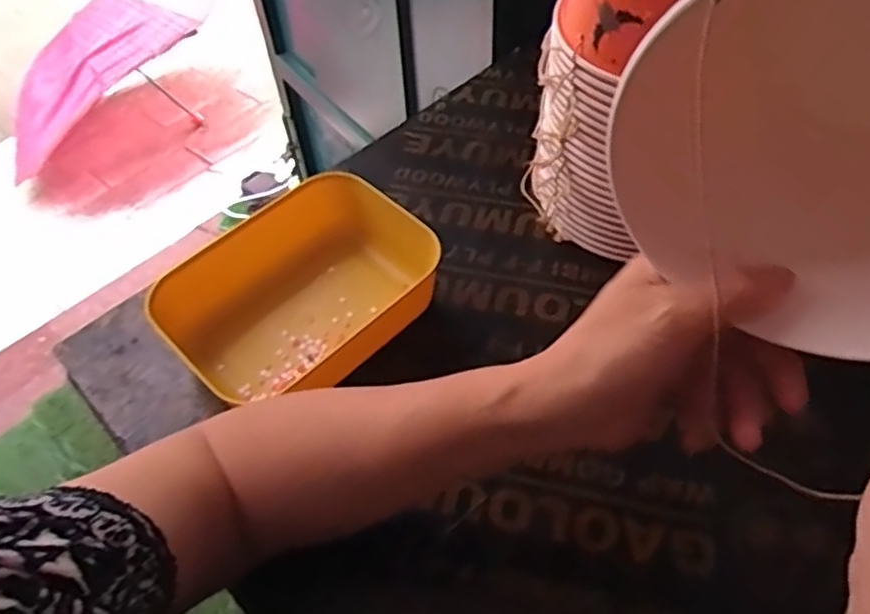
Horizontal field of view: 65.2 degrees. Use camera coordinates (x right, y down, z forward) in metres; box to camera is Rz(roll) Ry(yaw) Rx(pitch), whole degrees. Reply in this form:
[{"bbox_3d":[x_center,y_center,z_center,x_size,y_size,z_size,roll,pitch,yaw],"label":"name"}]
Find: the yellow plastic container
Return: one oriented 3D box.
[{"bbox_3d":[-0.090,-0.008,0.503,0.144,0.060,0.194,36,64,26],"label":"yellow plastic container"}]

